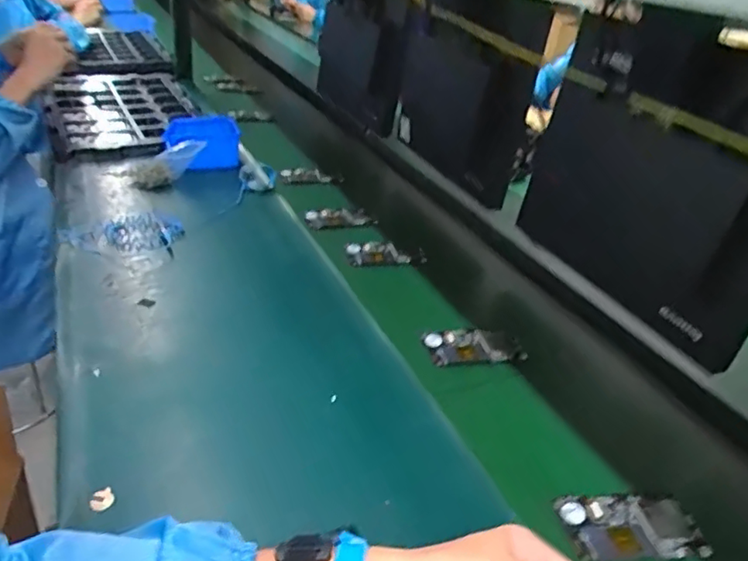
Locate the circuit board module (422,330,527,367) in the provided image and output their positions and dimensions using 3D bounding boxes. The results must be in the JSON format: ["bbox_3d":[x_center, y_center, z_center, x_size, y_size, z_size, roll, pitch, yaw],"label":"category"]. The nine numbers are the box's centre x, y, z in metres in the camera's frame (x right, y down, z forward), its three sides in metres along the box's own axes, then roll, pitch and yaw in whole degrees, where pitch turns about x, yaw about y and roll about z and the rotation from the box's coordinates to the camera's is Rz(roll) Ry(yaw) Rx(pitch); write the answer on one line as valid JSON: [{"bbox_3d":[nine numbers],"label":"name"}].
[{"bbox_3d":[0.124,0.082,0.713,0.117,0.010,0.060,3,27,-13],"label":"circuit board module"}]

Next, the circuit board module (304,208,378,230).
[{"bbox_3d":[-0.056,-0.104,0.975,0.117,0.017,0.052,5,26,-9],"label":"circuit board module"}]

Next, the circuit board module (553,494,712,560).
[{"bbox_3d":[0.229,0.219,0.515,0.122,0.013,0.060,5,26,-9],"label":"circuit board module"}]

